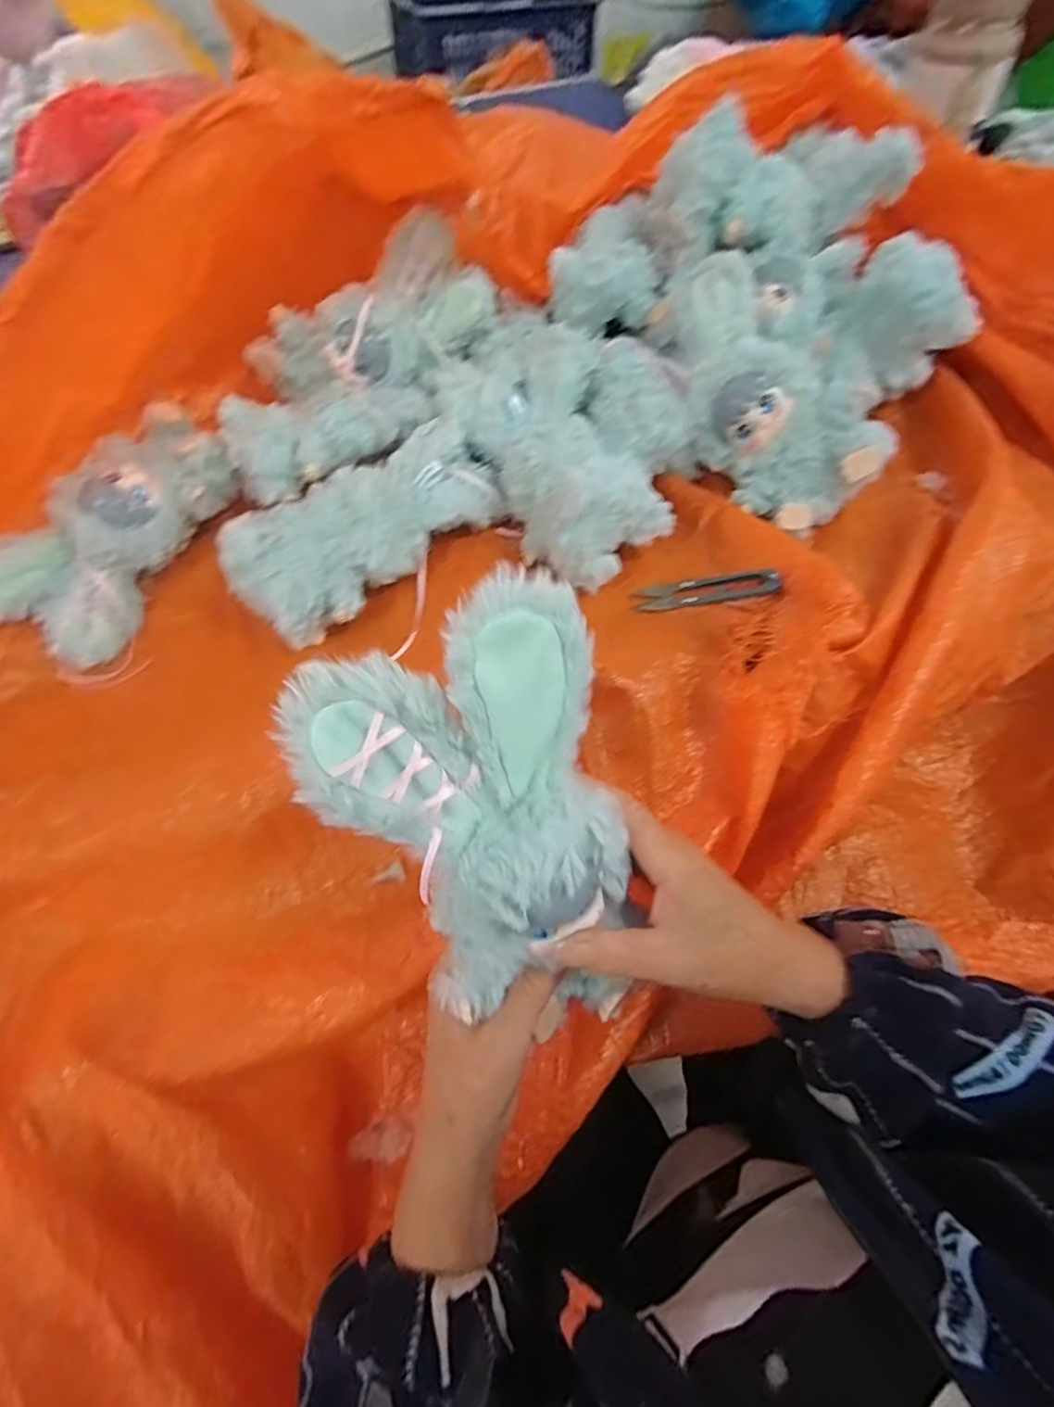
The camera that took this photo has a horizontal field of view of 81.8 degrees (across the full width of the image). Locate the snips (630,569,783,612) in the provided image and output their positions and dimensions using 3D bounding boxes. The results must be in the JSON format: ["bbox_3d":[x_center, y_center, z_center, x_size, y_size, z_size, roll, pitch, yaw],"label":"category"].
[{"bbox_3d":[0.132,-0.084,0.451,0.102,0.010,0.027,-4,56,25],"label":"snips"}]

